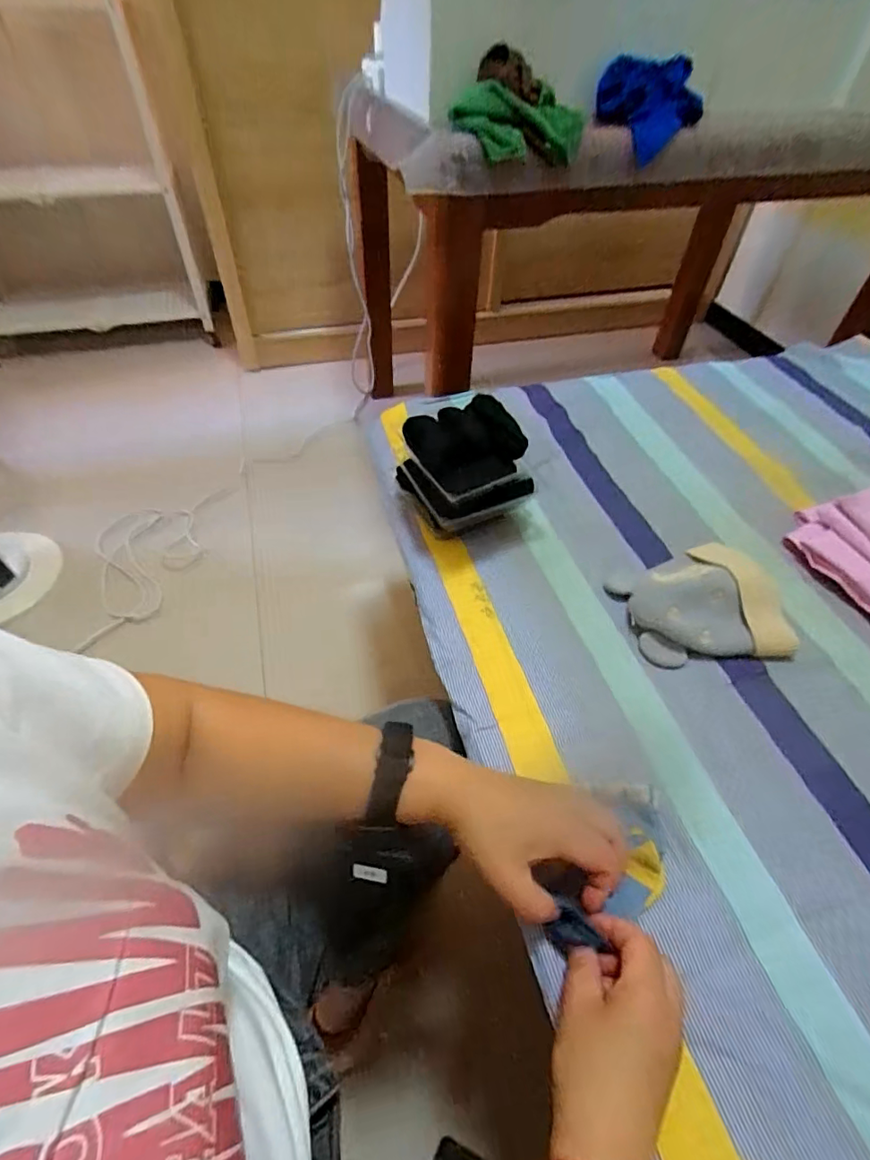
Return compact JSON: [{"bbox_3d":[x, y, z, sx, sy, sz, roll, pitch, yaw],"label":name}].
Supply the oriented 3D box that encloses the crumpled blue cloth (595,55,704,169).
[{"bbox_3d":[0.314,-0.713,0.787,0.103,0.098,0.134,-19,53,-16],"label":"crumpled blue cloth"}]

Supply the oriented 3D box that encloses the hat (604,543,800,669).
[{"bbox_3d":[0.271,0.020,0.543,0.148,0.045,0.142,-6,50,-6],"label":"hat"}]

